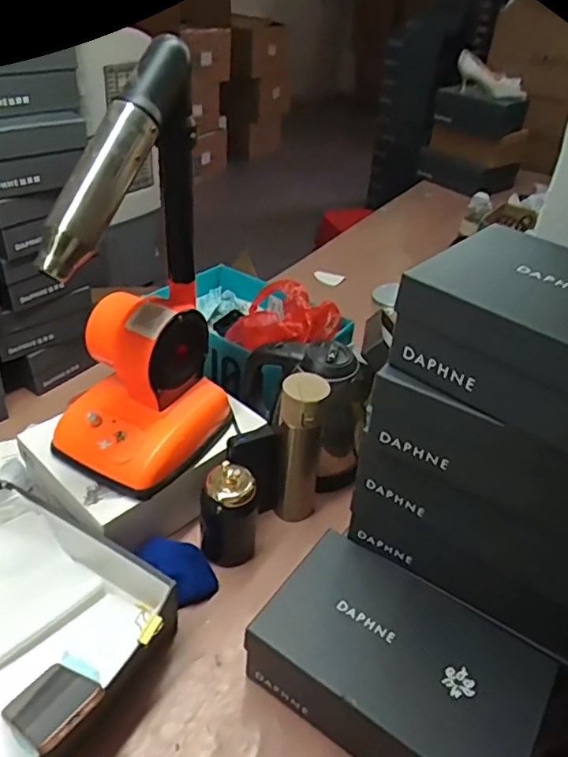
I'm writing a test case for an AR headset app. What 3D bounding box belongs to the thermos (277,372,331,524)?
[{"bbox_3d":[0.022,0.099,0.838,0.066,0.241,0.074,5,37,-1],"label":"thermos"}]

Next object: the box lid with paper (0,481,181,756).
[{"bbox_3d":[-0.317,0.283,0.683,0.337,0.097,0.263,22,40,20],"label":"box lid with paper"}]

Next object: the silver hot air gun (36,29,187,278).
[{"bbox_3d":[-0.169,-0.224,0.591,0.045,0.048,0.272,22,81,20],"label":"silver hot air gun"}]

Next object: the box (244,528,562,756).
[{"bbox_3d":[0.124,0.333,0.658,0.288,0.113,0.189,28,42,26],"label":"box"}]

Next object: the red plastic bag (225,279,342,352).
[{"bbox_3d":[0.003,-0.109,1.025,0.188,0.077,0.118,10,37,6],"label":"red plastic bag"}]

